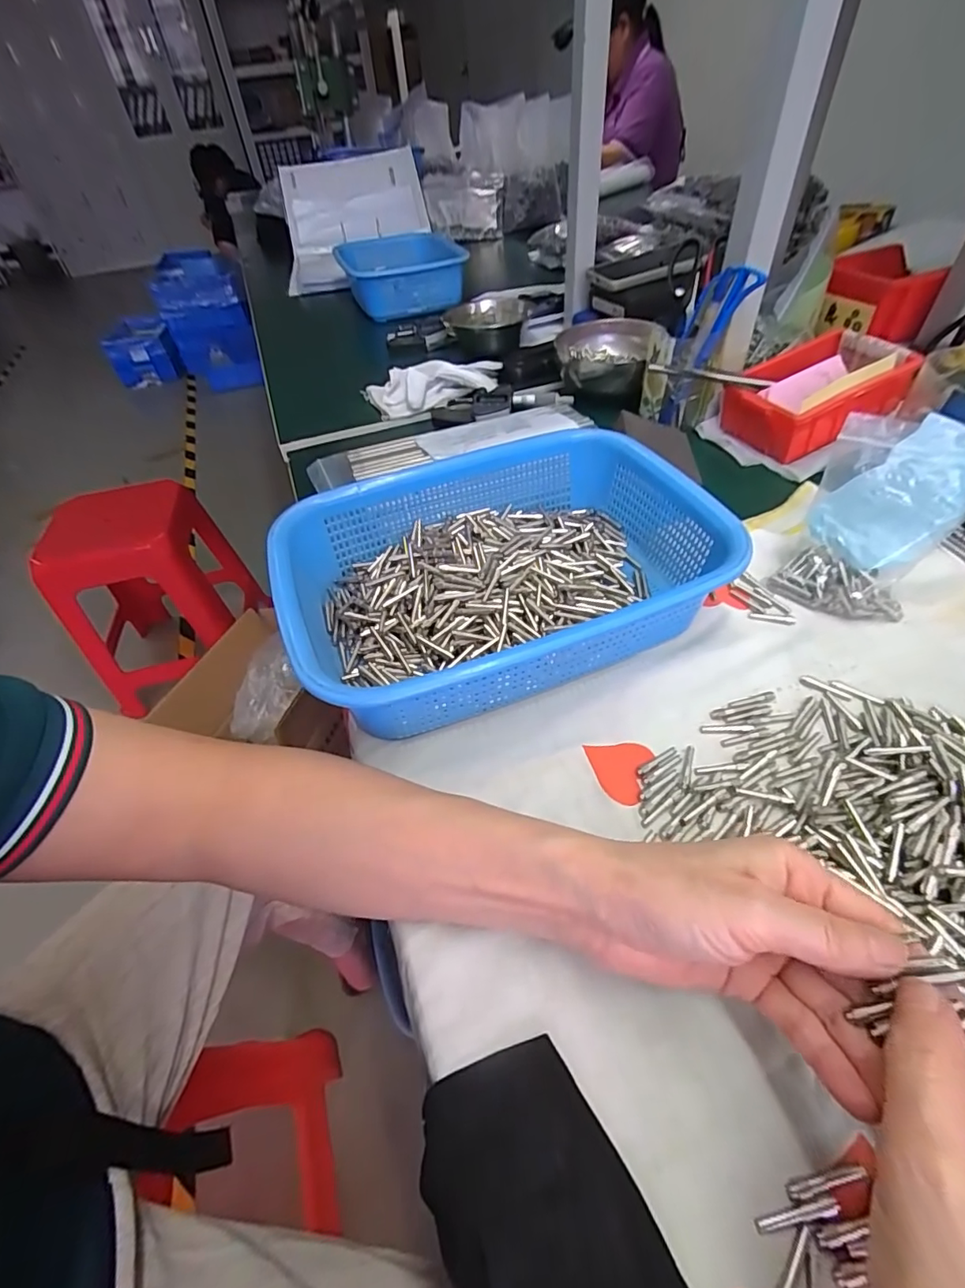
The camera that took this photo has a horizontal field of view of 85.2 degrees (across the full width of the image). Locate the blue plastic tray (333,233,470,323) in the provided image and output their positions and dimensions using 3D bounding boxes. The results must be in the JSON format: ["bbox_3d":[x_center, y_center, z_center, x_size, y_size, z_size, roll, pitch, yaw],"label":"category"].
[{"bbox_3d":[-0.159,-0.694,0.986,0.194,0.080,0.304,-17,49,-10],"label":"blue plastic tray"}]

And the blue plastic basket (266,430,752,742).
[{"bbox_3d":[0.012,-0.053,0.372,0.284,0.072,0.215,-20,49,-12],"label":"blue plastic basket"}]

